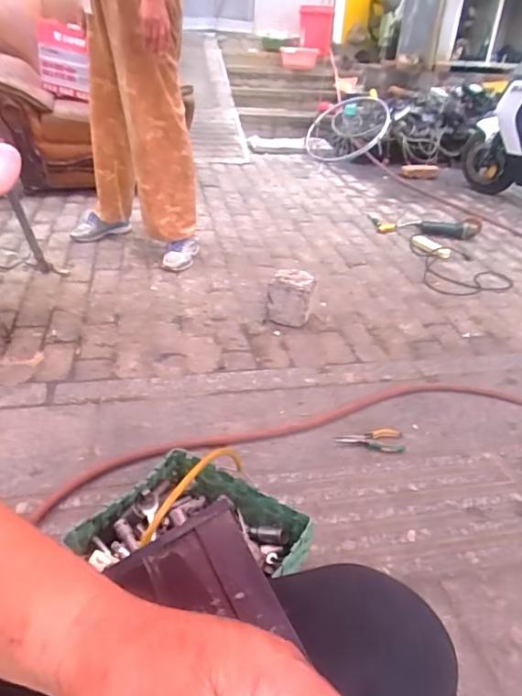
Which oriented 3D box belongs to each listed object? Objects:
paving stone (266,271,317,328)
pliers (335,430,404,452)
[{"bbox_3d":[0.101,-0.162,1.683,0.151,0.149,0.142,9,31,6],"label":"paving stone"},{"bbox_3d":[0.259,0.218,1.193,0.163,0.009,0.070,0,32,-9],"label":"pliers"}]

